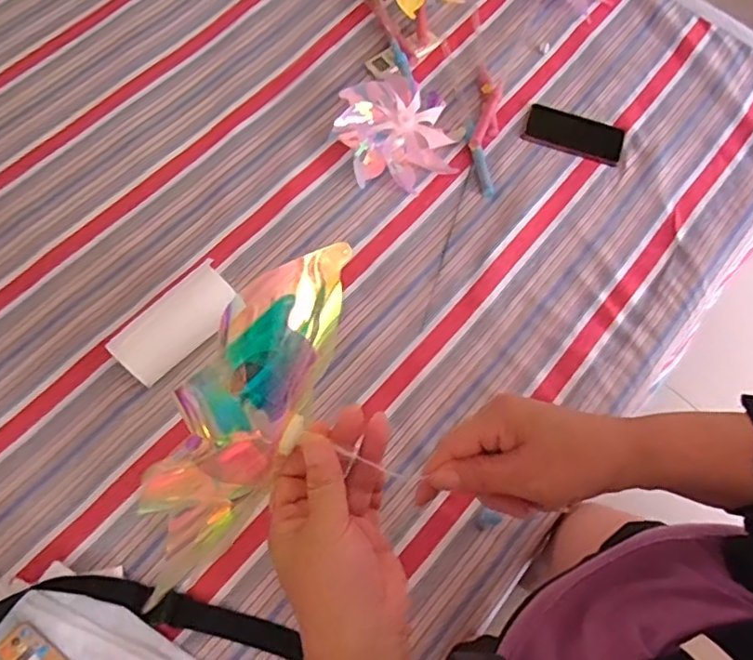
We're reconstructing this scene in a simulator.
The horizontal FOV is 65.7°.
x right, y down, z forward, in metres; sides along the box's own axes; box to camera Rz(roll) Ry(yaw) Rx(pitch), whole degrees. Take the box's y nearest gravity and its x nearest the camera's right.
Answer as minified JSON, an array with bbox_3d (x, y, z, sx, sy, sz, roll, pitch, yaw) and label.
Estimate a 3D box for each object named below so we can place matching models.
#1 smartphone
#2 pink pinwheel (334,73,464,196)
[{"bbox_3d":[0.338,-0.337,0.994,0.168,0.009,0.079,20,70,5],"label":"smartphone"},{"bbox_3d":[0.034,-0.323,0.943,0.197,0.051,0.197,-32,74,-13],"label":"pink pinwheel"}]

